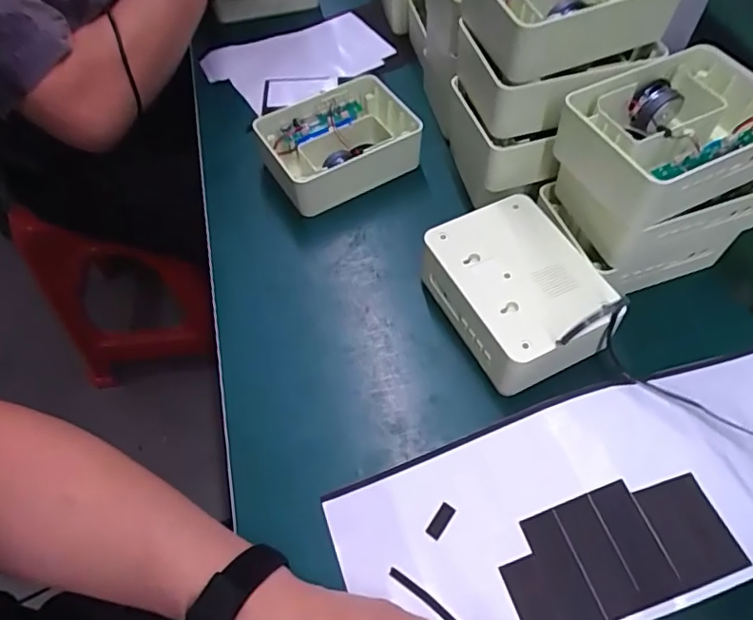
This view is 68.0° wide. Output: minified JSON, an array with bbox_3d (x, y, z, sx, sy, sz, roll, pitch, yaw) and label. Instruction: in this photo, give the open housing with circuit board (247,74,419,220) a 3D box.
[{"bbox_3d":[-0.040,-0.169,0.568,0.142,0.053,0.110,-26,60,-16],"label":"open housing with circuit board"}]

